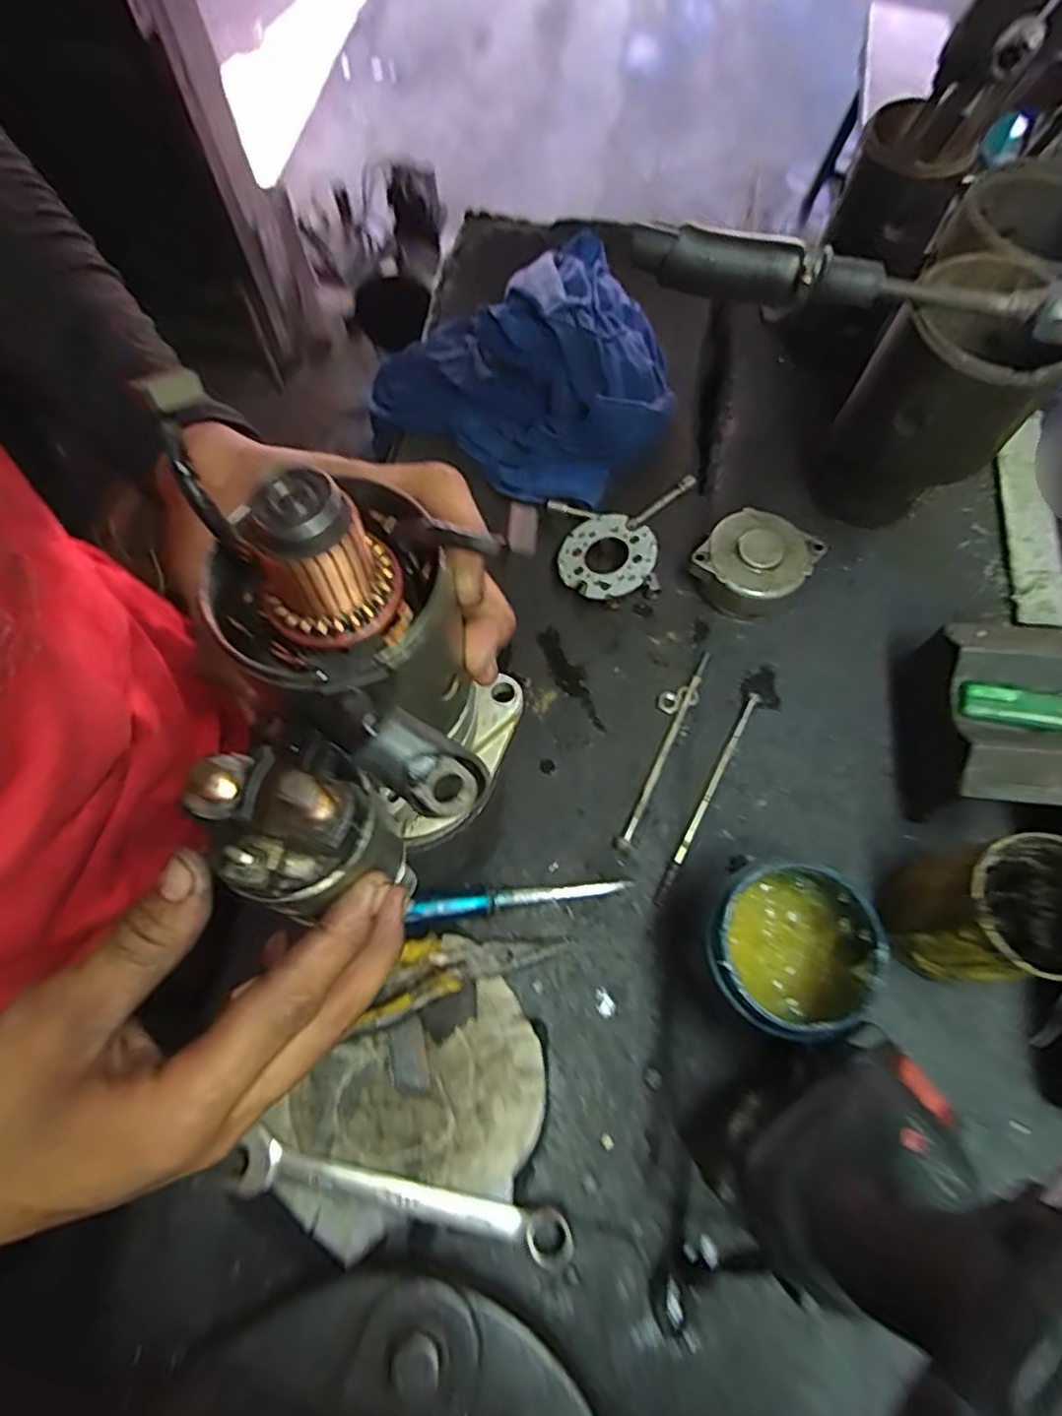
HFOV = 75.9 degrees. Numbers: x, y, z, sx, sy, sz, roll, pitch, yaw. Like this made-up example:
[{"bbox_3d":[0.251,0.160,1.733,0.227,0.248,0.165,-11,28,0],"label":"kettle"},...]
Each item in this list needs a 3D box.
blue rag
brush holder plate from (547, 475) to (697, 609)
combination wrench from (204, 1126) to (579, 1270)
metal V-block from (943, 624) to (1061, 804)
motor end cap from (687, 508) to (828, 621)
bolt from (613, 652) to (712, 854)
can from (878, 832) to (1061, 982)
[{"bbox_3d":[0.012,-0.301,0.601,0.253,0.073,0.235,-32,72,-12],"label":"blue rag"},{"bbox_3d":[0.080,-0.134,0.551,0.118,0.045,0.112,-6,69,-3],"label":"brush holder plate"},{"bbox_3d":[-0.077,0.277,0.380,0.199,0.012,0.031,13,69,3],"label":"combination wrench"},{"bbox_3d":[0.322,0.000,0.421,0.109,0.026,0.114,3,68,1],"label":"metal V-block"},{"bbox_3d":[0.172,-0.111,0.534,0.075,0.042,0.076,39,73,14],"label":"motor end cap"},{"bbox_3d":[0.098,0.030,0.495,0.011,0.007,0.165,27,70,8],"label":"bolt"},{"bbox_3d":[0.268,0.121,0.401,0.084,0.112,0.074,0,68,-1],"label":"can"}]

